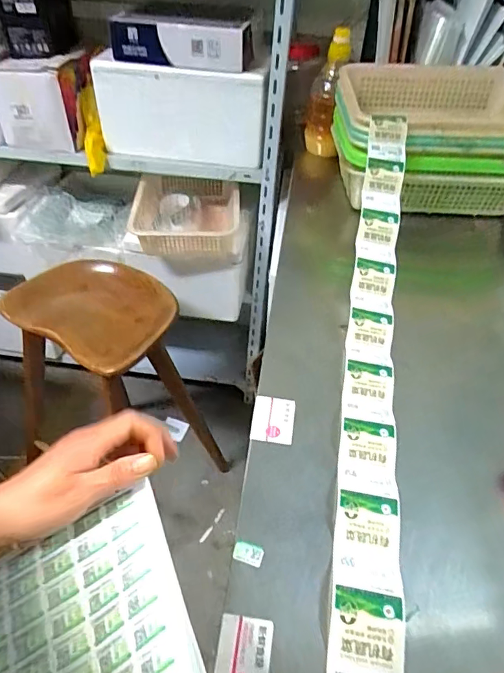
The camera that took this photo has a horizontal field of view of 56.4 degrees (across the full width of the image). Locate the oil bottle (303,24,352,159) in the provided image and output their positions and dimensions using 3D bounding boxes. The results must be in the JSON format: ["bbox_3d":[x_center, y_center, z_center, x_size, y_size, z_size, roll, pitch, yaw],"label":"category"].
[{"bbox_3d":[0.156,-0.506,0.997,0.073,0.237,0.090,11,44,7],"label":"oil bottle"}]

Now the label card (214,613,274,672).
[{"bbox_3d":[-0.006,0.249,0.362,0.041,0.004,0.062,7,44,4],"label":"label card"}]

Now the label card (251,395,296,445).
[{"bbox_3d":[0.024,0.093,0.526,0.046,0.004,0.057,11,49,1],"label":"label card"}]

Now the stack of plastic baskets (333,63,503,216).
[{"bbox_3d":[0.334,-0.359,0.870,0.343,0.184,0.259,3,44,0],"label":"stack of plastic baskets"}]

